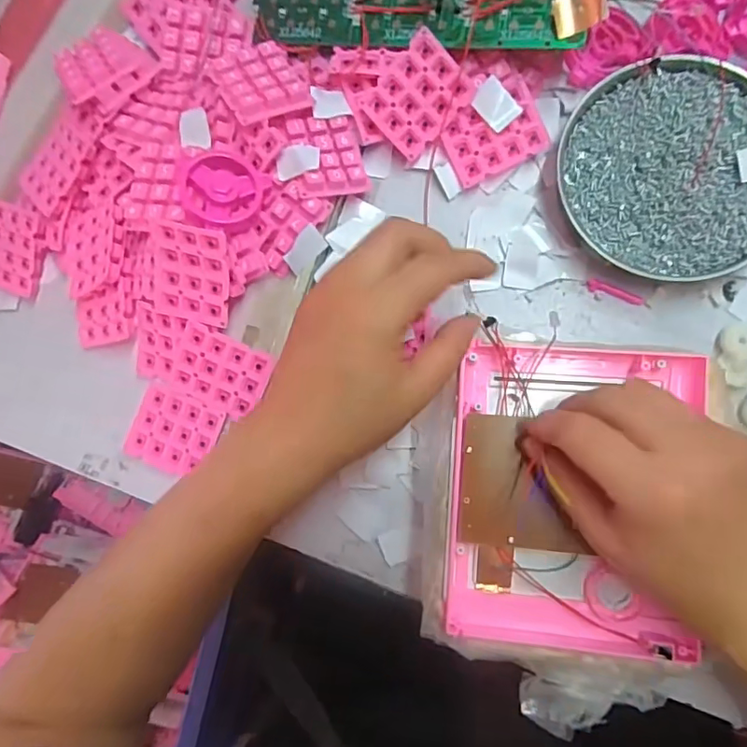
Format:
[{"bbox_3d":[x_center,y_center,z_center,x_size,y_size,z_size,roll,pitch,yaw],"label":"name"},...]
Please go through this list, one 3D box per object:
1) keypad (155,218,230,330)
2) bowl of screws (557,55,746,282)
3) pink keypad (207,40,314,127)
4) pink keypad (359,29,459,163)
[{"bbox_3d":[-0.111,-0.061,0.317,0.050,0.005,0.058,18,120,11],"label":"keypad"},{"bbox_3d":[0.183,-0.122,0.320,0.132,0.023,0.124,0,87,7],"label":"bowl of screws"},{"bbox_3d":[-0.071,-0.185,0.331,0.050,0.011,0.053,-28,74,-11],"label":"pink keypad"},{"bbox_3d":[0.027,-0.176,0.334,0.059,0.004,0.051,-42,104,19],"label":"pink keypad"}]

